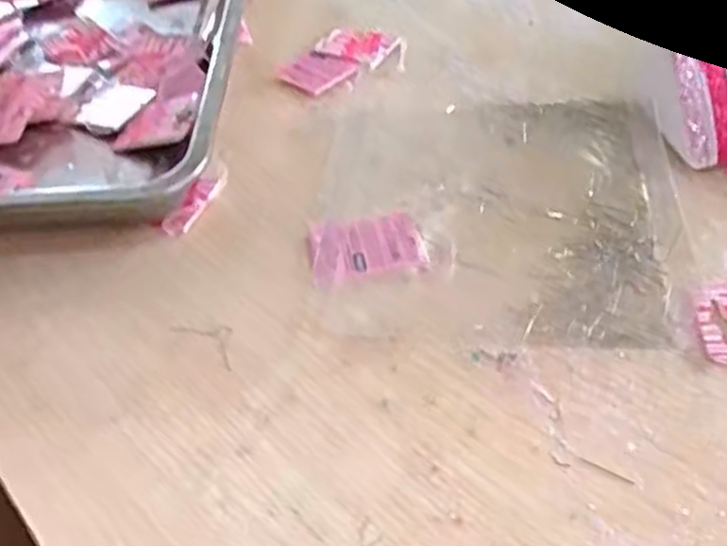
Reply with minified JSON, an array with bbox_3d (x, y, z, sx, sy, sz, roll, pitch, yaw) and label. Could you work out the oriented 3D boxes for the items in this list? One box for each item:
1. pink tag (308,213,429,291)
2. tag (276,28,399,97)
[{"bbox_3d":[0.001,-0.014,0.399,0.059,0.004,0.046,-10,45,-2],"label":"pink tag"},{"bbox_3d":[-0.019,-0.155,0.544,0.055,0.005,0.088,30,56,31],"label":"tag"}]

